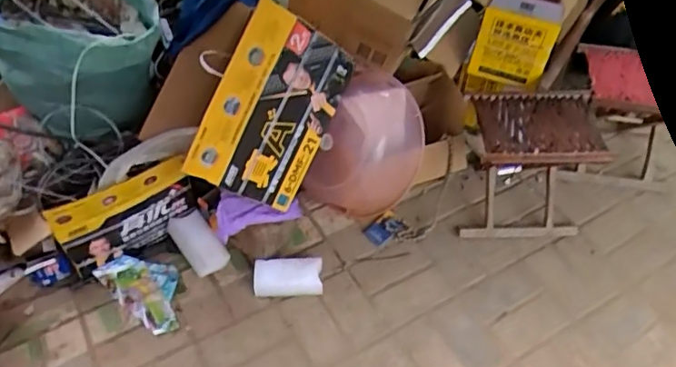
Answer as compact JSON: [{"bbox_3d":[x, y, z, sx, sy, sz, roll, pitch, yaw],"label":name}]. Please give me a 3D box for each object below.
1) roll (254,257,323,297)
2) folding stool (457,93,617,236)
[{"bbox_3d":[-0.119,0.219,1.320,0.164,0.057,0.091,2,50,1],"label":"roll"},{"bbox_3d":[0.490,-0.038,1.408,0.328,0.288,0.236,1,50,0],"label":"folding stool"}]

